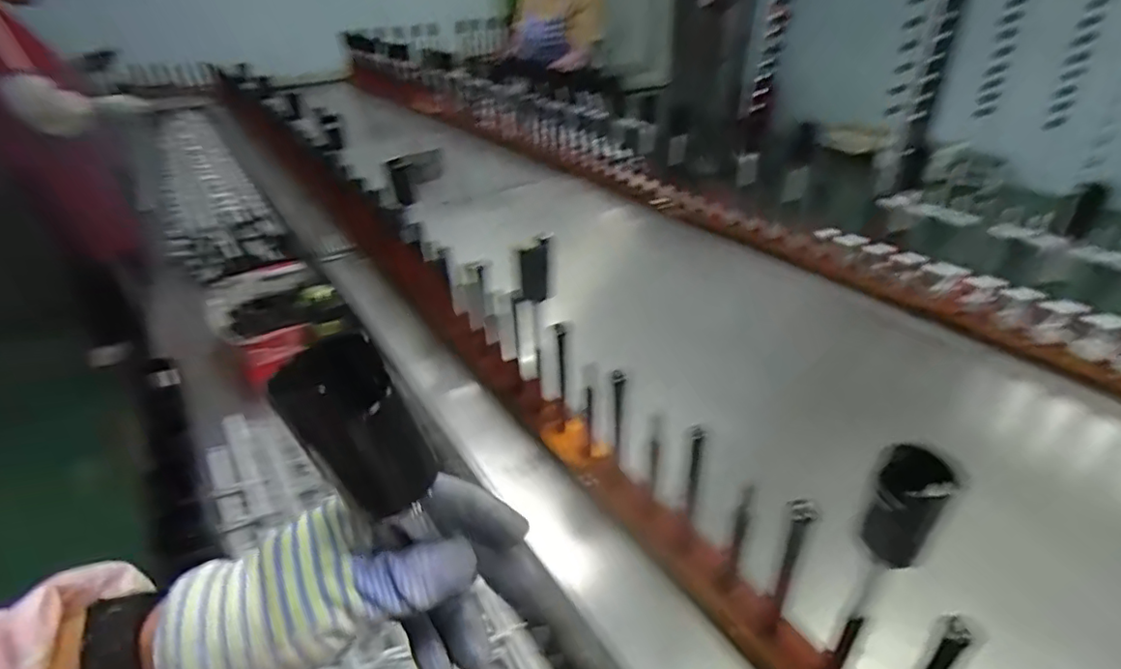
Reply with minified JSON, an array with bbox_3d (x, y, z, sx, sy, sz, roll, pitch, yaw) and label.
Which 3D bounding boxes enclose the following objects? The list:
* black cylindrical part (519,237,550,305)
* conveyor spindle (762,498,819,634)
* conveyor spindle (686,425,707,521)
[{"bbox_3d":[-0.027,-0.068,0.649,0.032,0.072,0.021,-2,30,-2],"label":"black cylindrical part"},{"bbox_3d":[0.173,0.179,0.449,0.017,0.138,0.012,6,31,12],"label":"conveyor spindle"},{"bbox_3d":[0.118,0.124,0.518,0.014,0.113,0.020,9,32,17],"label":"conveyor spindle"}]

